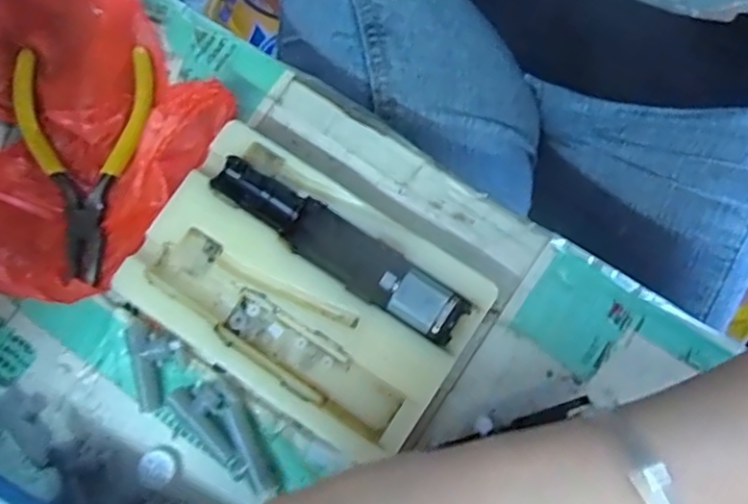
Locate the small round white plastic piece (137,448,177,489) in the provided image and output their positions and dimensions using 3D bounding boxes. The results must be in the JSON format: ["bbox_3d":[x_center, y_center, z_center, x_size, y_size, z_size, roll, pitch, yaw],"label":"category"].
[{"bbox_3d":[-0.091,0.091,0.275,0.015,0.004,0.015,0,76,1],"label":"small round white plastic piece"}]

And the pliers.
[{"bbox_3d":[-0.135,-0.042,0.301,0.061,0.014,0.109,-4,76,0],"label":"pliers"}]

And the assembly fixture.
[{"bbox_3d":[-0.031,0.015,0.273,0.137,0.026,0.090,32,79,9],"label":"assembly fixture"}]

